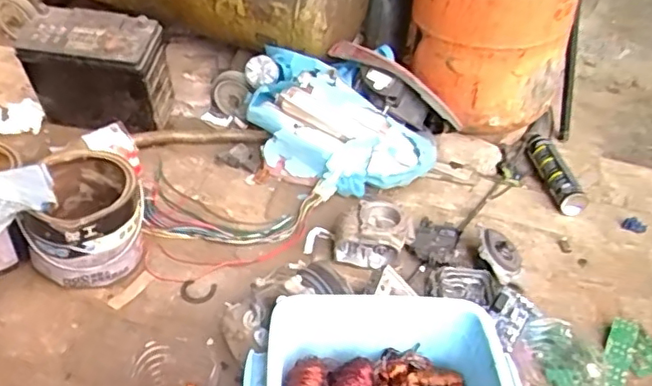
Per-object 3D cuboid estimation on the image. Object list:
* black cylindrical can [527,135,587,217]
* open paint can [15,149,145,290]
[{"bbox_3d":[0.447,-0.045,1.161,0.054,0.051,0.228,-4,42,-12],"label":"black cylindrical can"},{"bbox_3d":[-0.360,0.039,0.894,0.157,0.148,0.175,-8,43,-16],"label":"open paint can"}]

